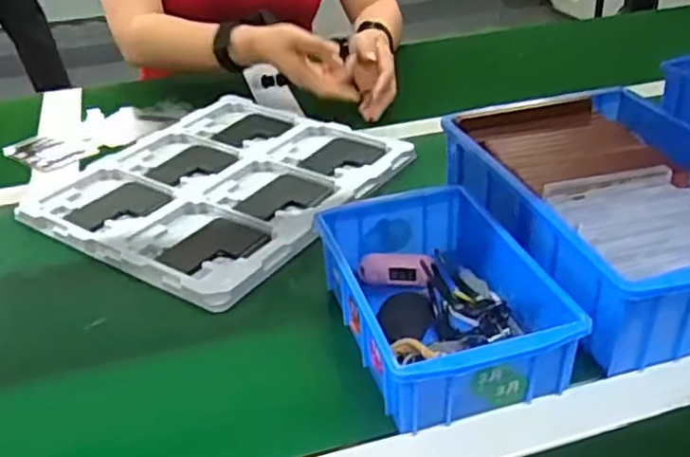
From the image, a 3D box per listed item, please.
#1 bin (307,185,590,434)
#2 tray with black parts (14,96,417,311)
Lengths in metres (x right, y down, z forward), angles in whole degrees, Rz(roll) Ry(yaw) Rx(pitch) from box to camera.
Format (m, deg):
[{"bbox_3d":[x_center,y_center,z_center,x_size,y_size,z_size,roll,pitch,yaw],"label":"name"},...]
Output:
[{"bbox_3d":[0.066,0.054,0.524,0.130,0.078,0.196,-11,33,-13],"label":"bin"},{"bbox_3d":[-0.132,-0.055,0.731,0.292,0.016,0.329,19,37,30],"label":"tray with black parts"}]

